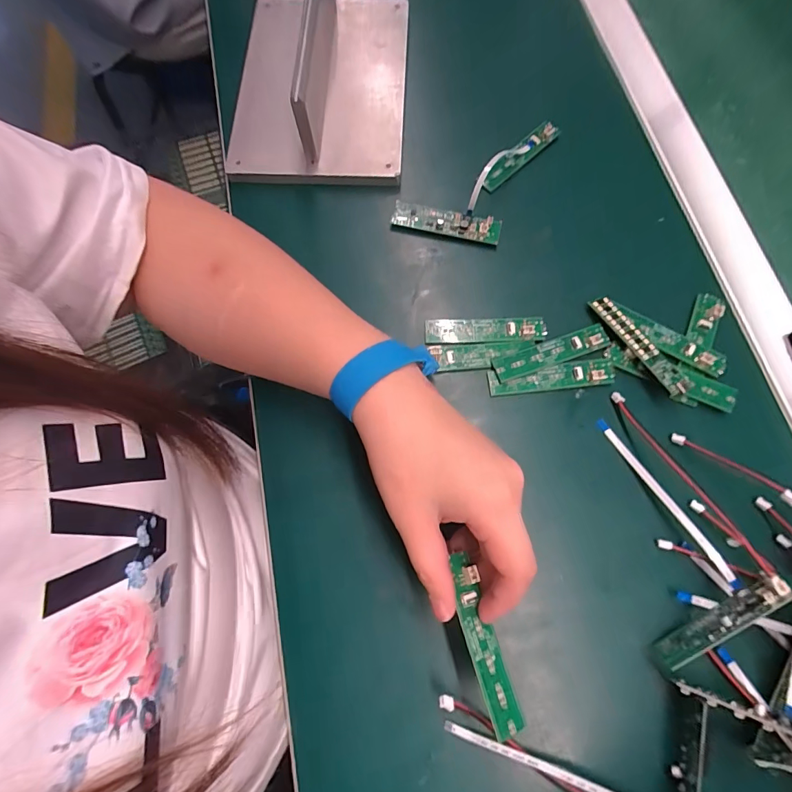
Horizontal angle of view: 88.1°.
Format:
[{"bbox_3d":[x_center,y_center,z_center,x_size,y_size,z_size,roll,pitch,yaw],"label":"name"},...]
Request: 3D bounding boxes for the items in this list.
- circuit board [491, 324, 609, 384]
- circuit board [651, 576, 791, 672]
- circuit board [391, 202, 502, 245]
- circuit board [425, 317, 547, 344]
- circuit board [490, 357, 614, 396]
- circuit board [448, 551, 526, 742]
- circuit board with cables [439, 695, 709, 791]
[{"bbox_3d":[0.106,-0.030,0.281,0.080,0.004,0.018,-19,73,-5],"label":"circuit board"},{"bbox_3d":[0.177,0.121,0.221,0.078,0.021,0.011,-38,77,8],"label":"circuit board"},{"bbox_3d":[0.038,-0.131,0.310,0.081,0.011,0.019,13,73,5],"label":"circuit board"},{"bbox_3d":[0.062,-0.046,0.287,0.082,0.004,0.018,-1,79,3],"label":"circuit board"},{"bbox_3d":[0.105,-0.013,0.276,0.083,0.004,0.018,-6,72,-1],"label":"circuit board"},{"bbox_3d":[0.044,0.124,0.209,0.016,0.008,0.082,-15,69,-3],"label":"circuit board"},{"bbox_3d":[0.097,0.174,0.216,0.129,0.021,0.076,27,75,9],"label":"circuit board with cables"}]

